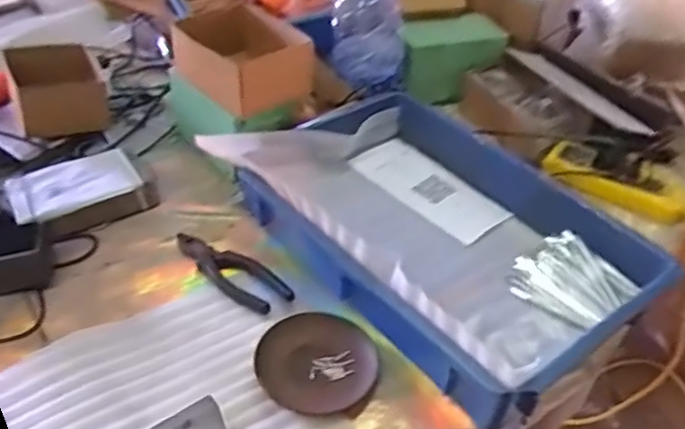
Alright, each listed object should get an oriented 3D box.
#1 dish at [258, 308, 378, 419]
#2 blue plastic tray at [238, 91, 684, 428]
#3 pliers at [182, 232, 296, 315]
[{"bbox_3d":[-0.026,0.142,0.620,0.109,0.013,0.111,1,42,-1],"label":"dish"},{"bbox_3d":[0.105,0.011,0.719,0.279,0.101,0.429,-27,49,-27],"label":"blue plastic tray"},{"bbox_3d":[-0.127,0.062,0.713,0.163,0.027,0.048,31,50,29],"label":"pliers"}]

